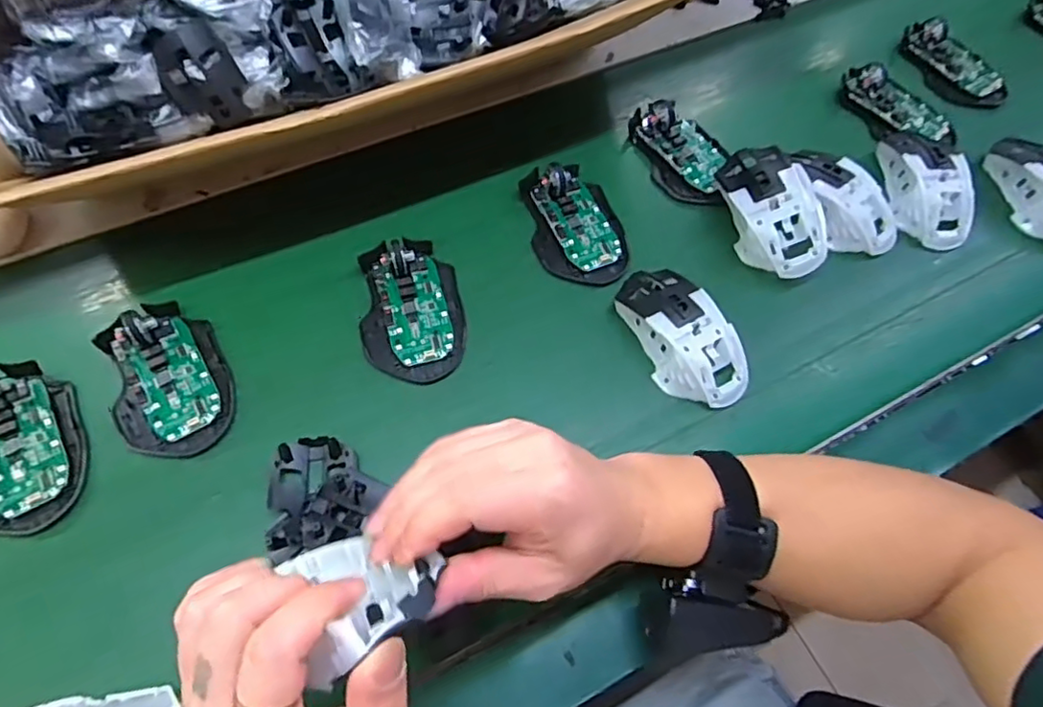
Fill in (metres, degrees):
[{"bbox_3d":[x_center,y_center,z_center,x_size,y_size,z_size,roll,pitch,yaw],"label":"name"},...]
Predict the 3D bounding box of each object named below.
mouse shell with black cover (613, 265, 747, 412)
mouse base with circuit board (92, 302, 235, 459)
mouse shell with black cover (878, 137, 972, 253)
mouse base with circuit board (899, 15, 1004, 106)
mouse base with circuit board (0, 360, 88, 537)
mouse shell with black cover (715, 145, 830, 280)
[{"bbox_3d":[0.118,-0.015,0.439,0.059,0.033,0.112,-26,66,-15],"label":"mouse shell with black cover"},{"bbox_3d":[-0.241,0.015,0.409,0.072,0.027,0.115,-25,65,-14],"label":"mouse base with circuit board"},{"bbox_3d":[0.343,-0.143,0.517,0.061,0.045,0.109,-4,62,-4],"label":"mouse shell with black cover"},{"bbox_3d":[0.439,-0.297,0.615,0.056,0.029,0.124,-14,63,-9],"label":"mouse base with circuit board"},{"bbox_3d":[-0.323,0.056,0.381,0.071,0.027,0.112,-18,64,-11],"label":"mouse base with circuit board"},{"bbox_3d":[0.198,-0.117,0.482,0.056,0.049,0.115,-14,63,-9],"label":"mouse shell with black cover"}]

